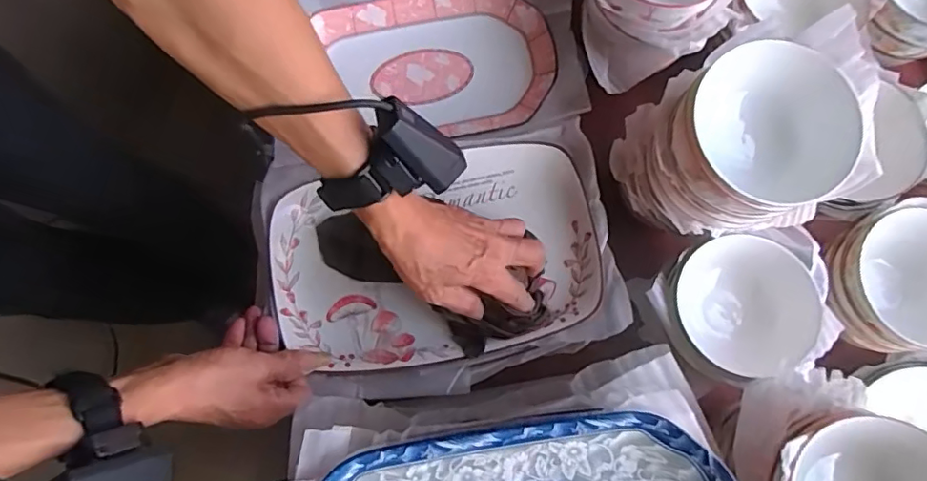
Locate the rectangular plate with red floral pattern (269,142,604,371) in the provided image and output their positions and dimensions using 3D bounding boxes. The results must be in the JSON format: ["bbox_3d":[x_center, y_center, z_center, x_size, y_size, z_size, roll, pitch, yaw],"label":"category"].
[{"bbox_3d":[-0.027,0.018,0.525,0.303,0.040,0.186,-13,78,-3],"label":"rectangular plate with red floral pattern"}]

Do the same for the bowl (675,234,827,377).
[{"bbox_3d":[0.251,0.059,0.494,0.117,0.057,0.121,0,78,0],"label":"bowl"}]

